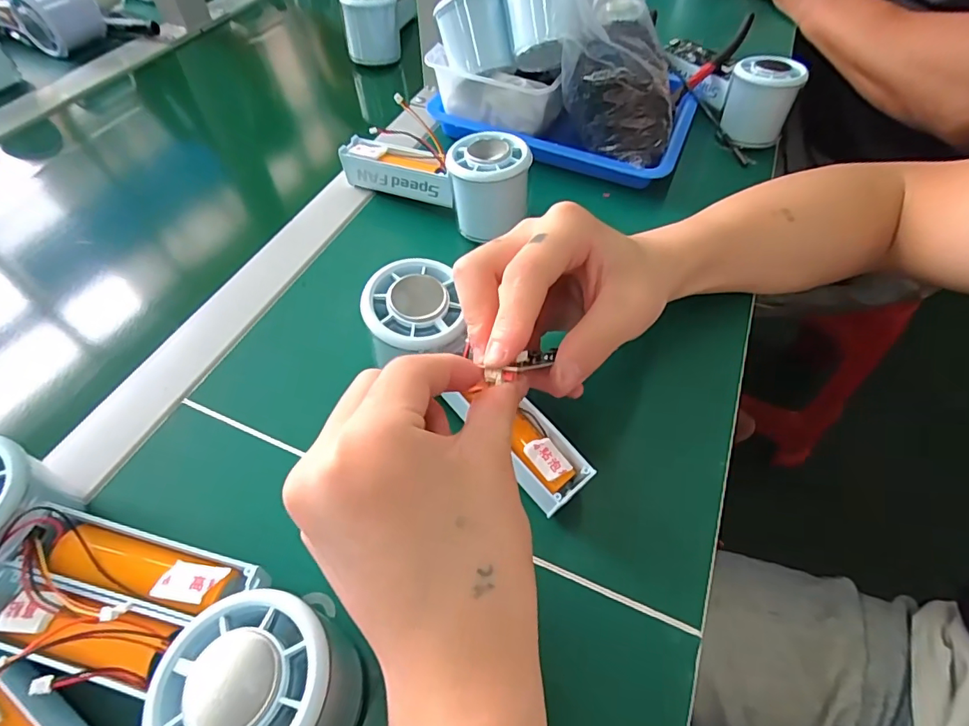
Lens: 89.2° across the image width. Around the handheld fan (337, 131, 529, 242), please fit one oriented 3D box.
[{"bbox_3d":[-0.034,-0.144,0.363,0.151,0.055,0.055,30,59,20],"label":"handheld fan"}]

